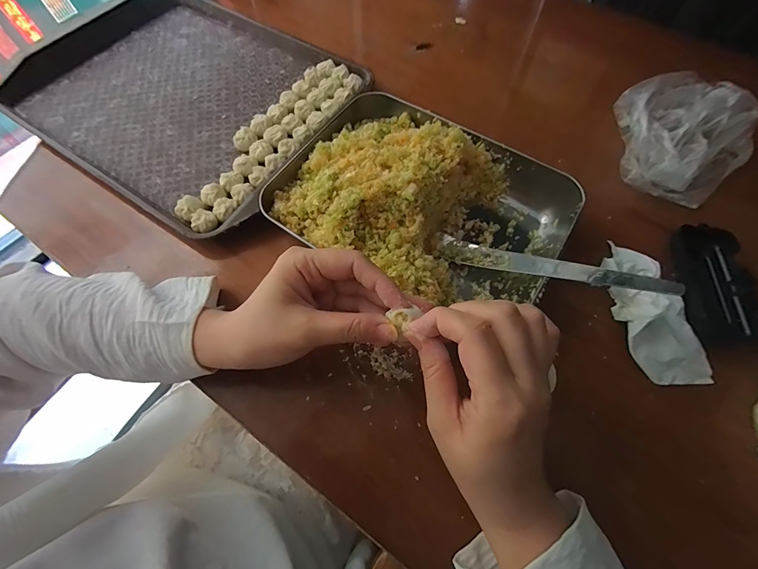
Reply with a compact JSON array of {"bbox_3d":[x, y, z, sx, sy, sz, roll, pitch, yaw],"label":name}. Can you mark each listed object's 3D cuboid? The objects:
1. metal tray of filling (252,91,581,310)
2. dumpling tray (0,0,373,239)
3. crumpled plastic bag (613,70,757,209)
[{"bbox_3d":[0.044,-0.084,0.319,0.267,0.063,0.204,25,67,11],"label":"metal tray of filling"},{"bbox_3d":[-0.240,-0.241,0.427,0.419,0.034,0.300,32,69,13],"label":"dumpling tray"},{"bbox_3d":[0.319,-0.163,0.371,0.163,0.065,0.140,-35,70,-15],"label":"crumpled plastic bag"}]

